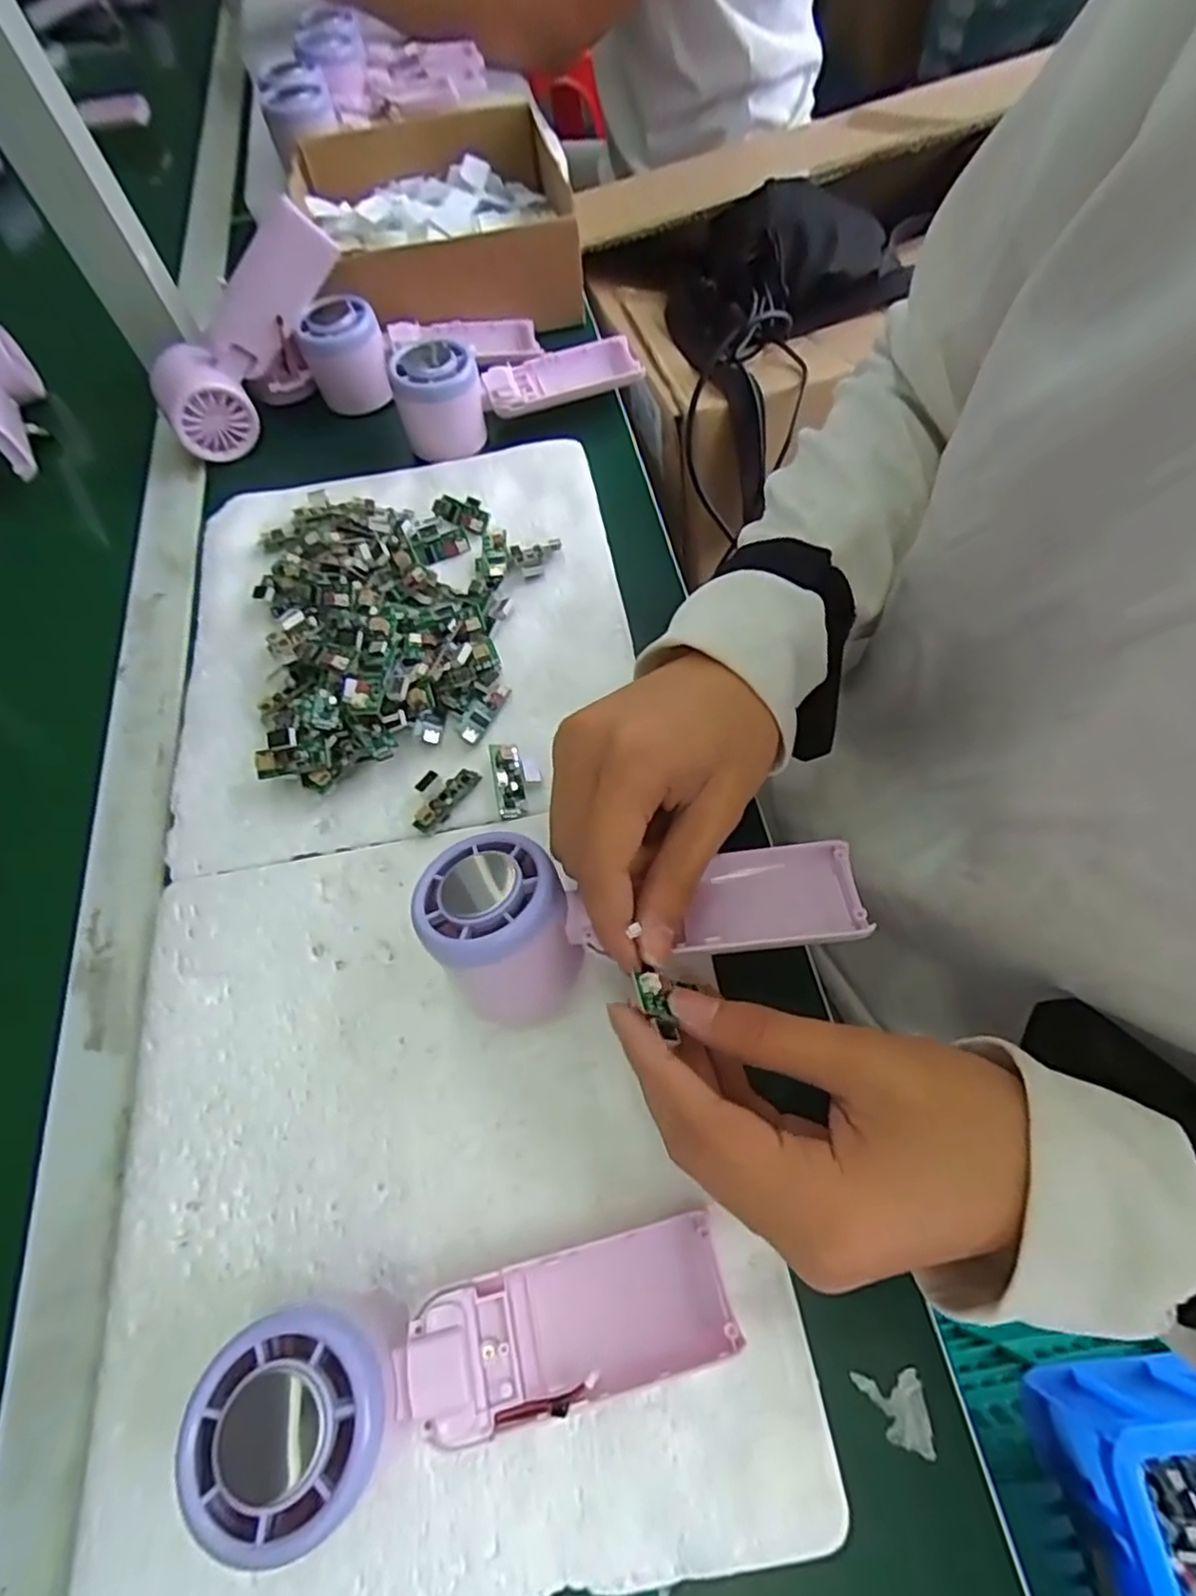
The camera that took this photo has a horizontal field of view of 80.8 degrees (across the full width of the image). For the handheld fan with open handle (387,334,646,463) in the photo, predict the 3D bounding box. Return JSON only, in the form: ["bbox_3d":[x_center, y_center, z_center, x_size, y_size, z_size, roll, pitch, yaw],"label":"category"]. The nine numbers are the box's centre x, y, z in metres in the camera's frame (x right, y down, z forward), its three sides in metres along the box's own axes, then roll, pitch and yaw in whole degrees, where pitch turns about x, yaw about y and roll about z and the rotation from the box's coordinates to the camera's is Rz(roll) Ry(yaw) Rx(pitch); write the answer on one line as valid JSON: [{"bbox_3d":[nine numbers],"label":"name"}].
[{"bbox_3d":[-0.054,-0.286,0.473,0.166,0.052,0.052,-20,63,-7],"label":"handheld fan with open handle"}]

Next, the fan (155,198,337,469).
[{"bbox_3d":[-0.239,-0.310,0.471,0.056,0.055,0.162,45,105,23],"label":"fan"}]

